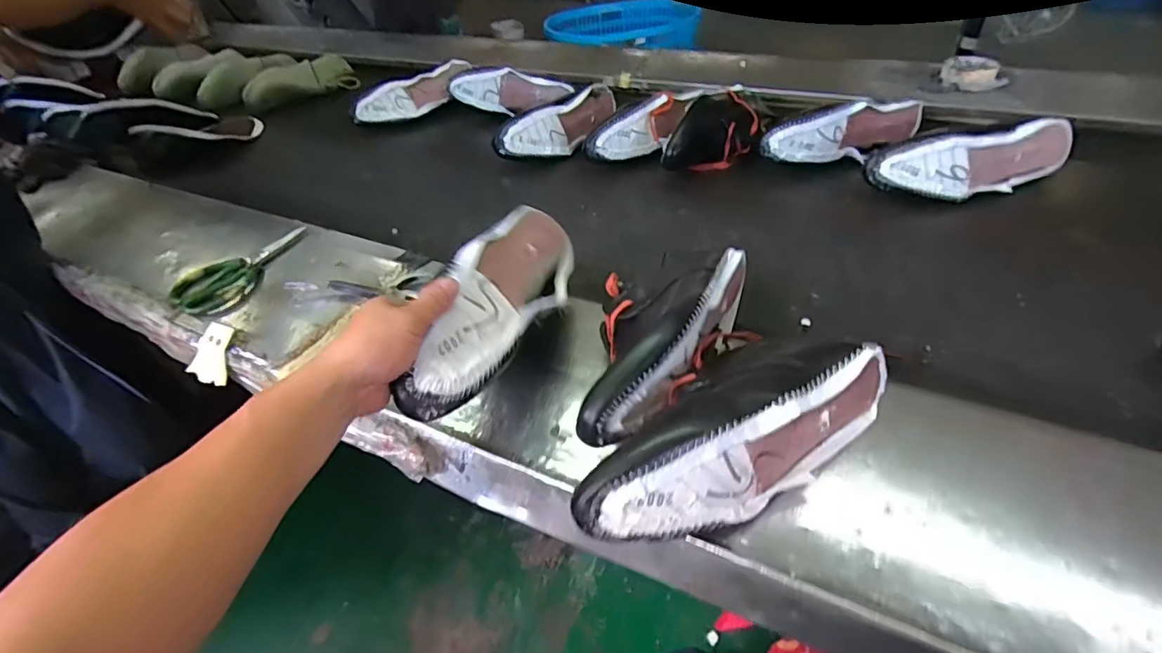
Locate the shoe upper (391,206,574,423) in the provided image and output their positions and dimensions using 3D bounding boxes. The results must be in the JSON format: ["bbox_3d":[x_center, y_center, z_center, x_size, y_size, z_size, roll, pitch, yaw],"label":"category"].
[{"bbox_3d":[-0.077,-0.036,0.513,0.061,0.101,0.292,-34,16,39],"label":"shoe upper"}]

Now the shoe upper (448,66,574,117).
[{"bbox_3d":[-0.145,-0.474,1.122,0.252,0.101,0.045,0,43,7],"label":"shoe upper"}]

